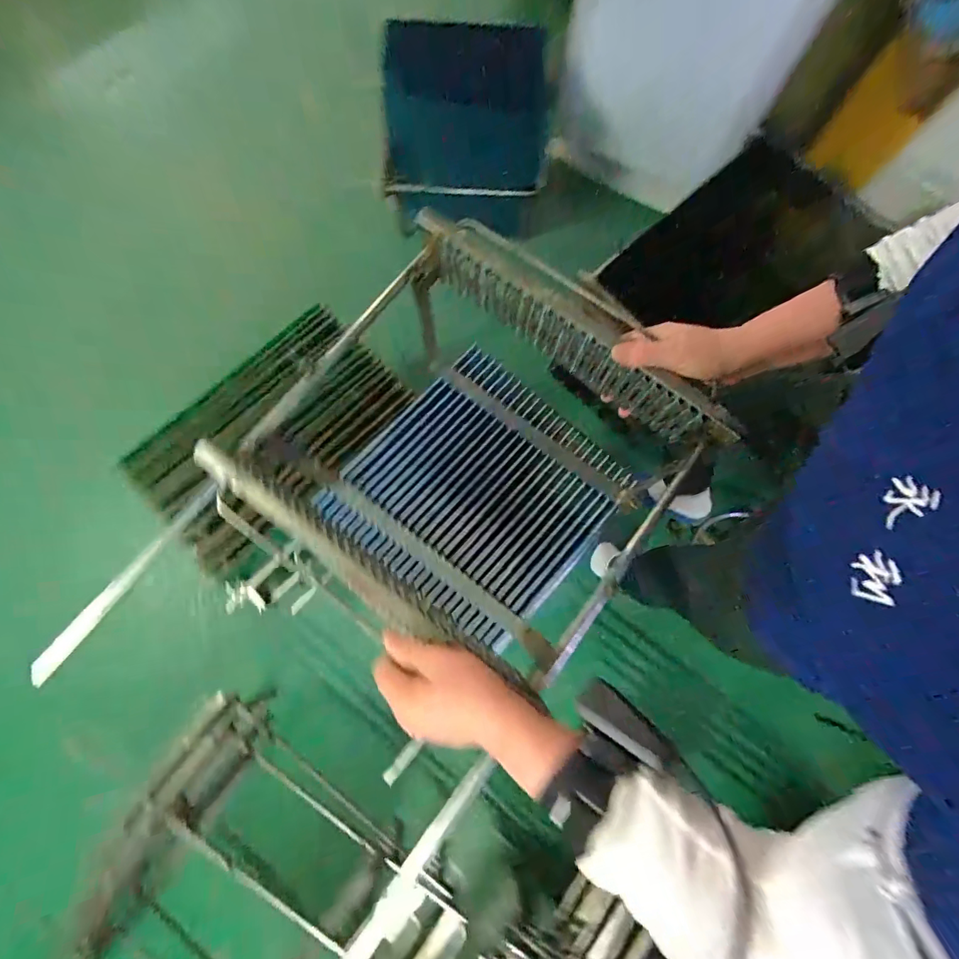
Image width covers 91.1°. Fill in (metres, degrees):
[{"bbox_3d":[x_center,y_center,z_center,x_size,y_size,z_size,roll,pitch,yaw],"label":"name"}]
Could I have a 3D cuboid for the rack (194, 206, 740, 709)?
[{"bbox_3d":[0.005,-0.025,0.594,0.395,0.262,0.360,39,79,8],"label":"rack"}]

